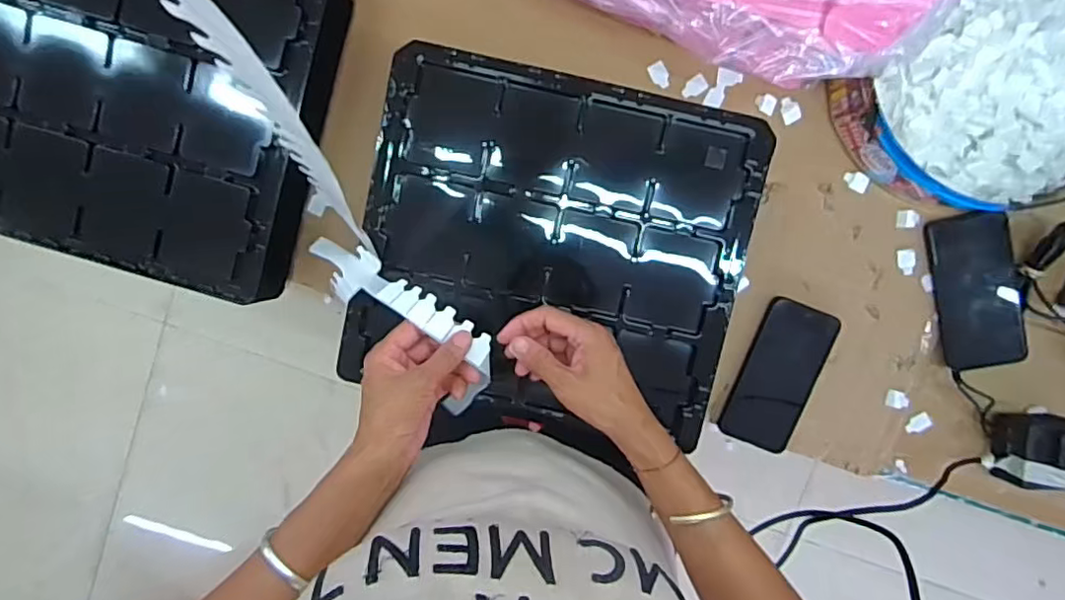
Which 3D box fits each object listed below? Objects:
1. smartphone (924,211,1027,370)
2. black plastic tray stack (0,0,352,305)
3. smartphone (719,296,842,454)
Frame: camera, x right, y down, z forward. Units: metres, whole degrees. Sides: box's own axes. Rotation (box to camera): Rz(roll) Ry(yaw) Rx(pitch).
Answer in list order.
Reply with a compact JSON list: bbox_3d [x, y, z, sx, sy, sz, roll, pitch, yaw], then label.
[{"bbox_3d":[0.480,-0.010,0.653,0.081,0.016,0.165,-10,95,18],"label":"smartphone"},{"bbox_3d":[-0.414,-0.214,0.631,0.379,0.091,0.341,15,98,-1],"label":"black plastic tray stack"},{"bbox_3d":[0.279,0.086,0.682,0.082,0.014,0.165,20,97,-1],"label":"smartphone"}]

